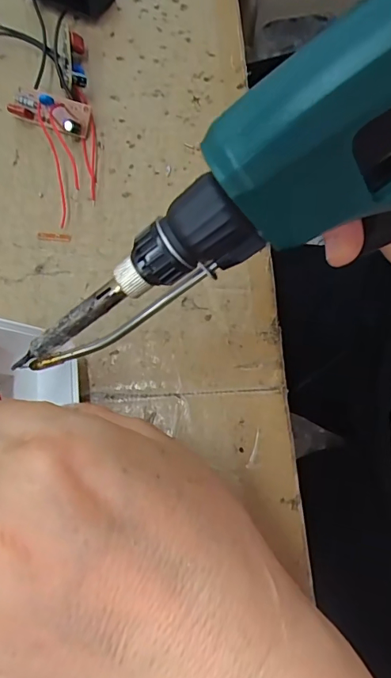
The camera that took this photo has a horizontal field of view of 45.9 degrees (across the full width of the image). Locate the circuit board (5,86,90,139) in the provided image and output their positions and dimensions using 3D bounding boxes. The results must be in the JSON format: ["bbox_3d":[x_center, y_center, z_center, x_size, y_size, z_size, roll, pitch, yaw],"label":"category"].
[{"bbox_3d":[-0.077,-0.121,0.244,0.042,0.011,0.016,21,101,3],"label":"circuit board"}]

